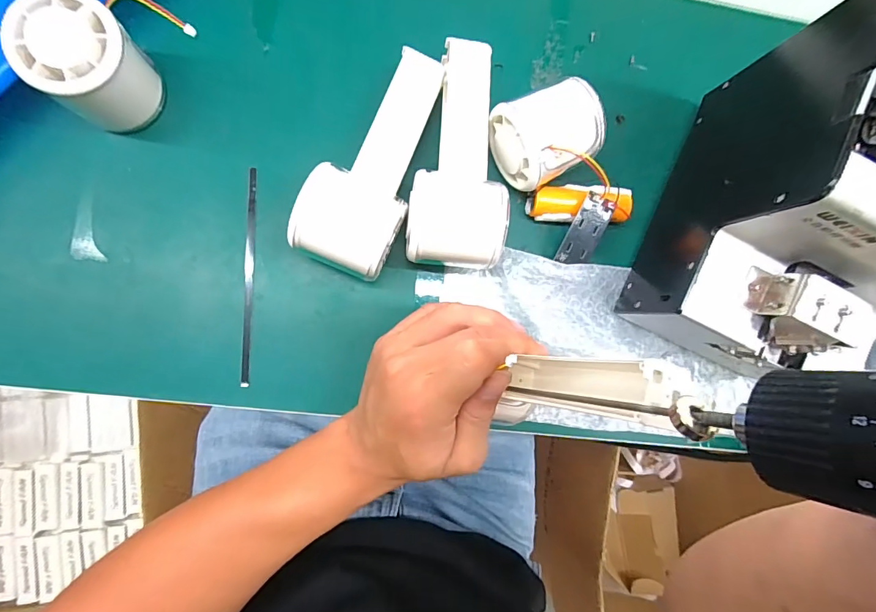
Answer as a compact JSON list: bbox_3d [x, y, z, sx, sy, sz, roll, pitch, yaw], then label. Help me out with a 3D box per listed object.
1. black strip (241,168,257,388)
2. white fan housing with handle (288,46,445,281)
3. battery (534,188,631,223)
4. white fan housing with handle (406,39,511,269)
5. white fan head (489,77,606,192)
[{"bbox_3d":[-0.130,-0.020,0.300,0.006,0.004,0.147,2,88,-14],"label":"black strip"},{"bbox_3d":[-0.040,-0.096,0.289,0.058,0.050,0.154,23,86,-6],"label":"white fan housing with handle"},{"bbox_3d":[0.103,-0.072,0.316,0.071,0.026,0.019,3,88,-7],"label":"battery"},{"bbox_3d":[0.013,-0.102,0.295,0.063,0.049,0.155,3,88,-7],"label":"white fan housing with handle"},{"bbox_3d":[0.071,-0.114,0.299,0.062,0.054,0.055,-29,92,-7],"label":"white fan head"}]

